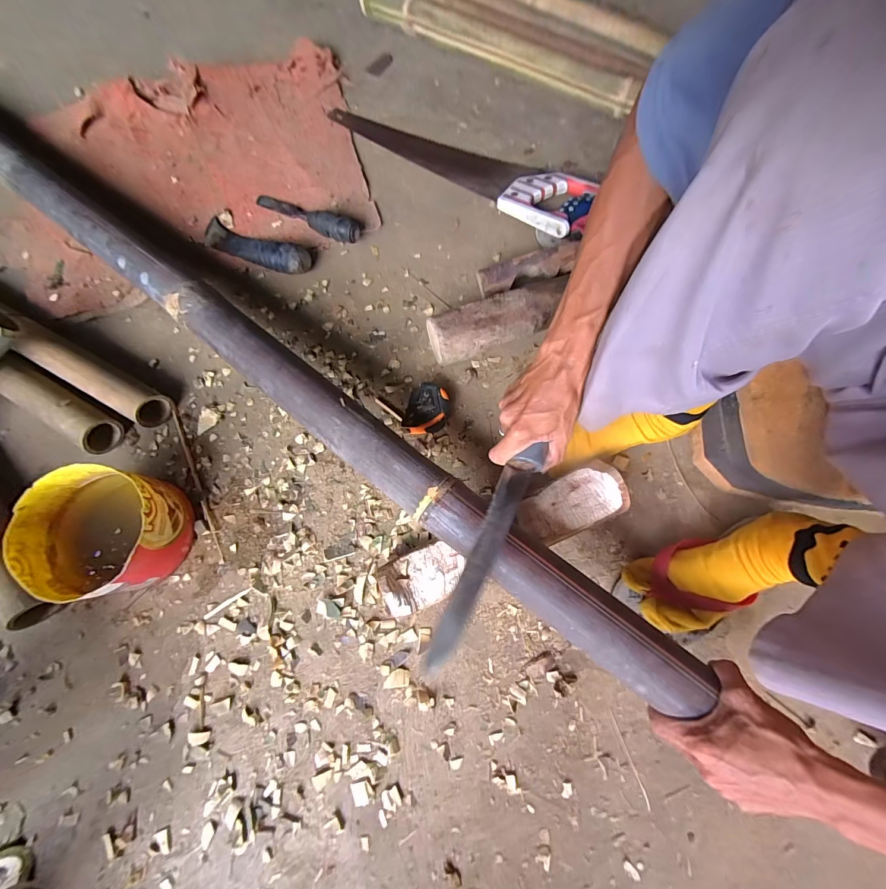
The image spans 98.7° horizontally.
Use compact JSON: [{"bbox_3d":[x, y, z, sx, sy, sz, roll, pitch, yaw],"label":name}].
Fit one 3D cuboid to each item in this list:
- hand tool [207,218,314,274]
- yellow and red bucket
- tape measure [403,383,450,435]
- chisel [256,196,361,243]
[{"bbox_3d":[-0.307,-0.326,0.619,0.202,0.040,0.054,25,76,8],"label":"hand tool"},{"bbox_3d":[-0.404,0.106,0.465,0.147,0.094,0.143,0,74,1],"label":"yellow and red bucket"},{"bbox_3d":[-0.022,-0.047,0.538,0.055,0.037,0.069,15,75,5],"label":"tape measure"},{"bbox_3d":[-0.224,-0.389,0.631,0.204,0.036,0.053,30,77,9],"label":"chisel"}]

